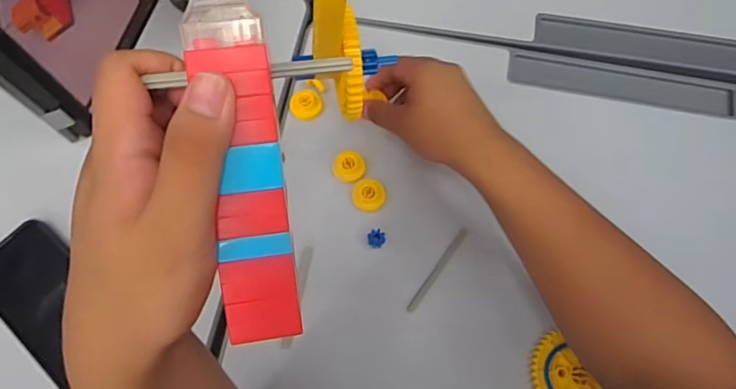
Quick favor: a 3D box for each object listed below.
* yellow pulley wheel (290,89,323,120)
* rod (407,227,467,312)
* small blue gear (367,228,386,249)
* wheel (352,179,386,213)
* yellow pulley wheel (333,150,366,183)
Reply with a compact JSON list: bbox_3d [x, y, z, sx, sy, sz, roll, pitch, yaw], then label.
[{"bbox_3d":[-0.064,-0.094,0.528,0.032,0.009,0.030,-8,72,-3],"label":"yellow pulley wheel"},{"bbox_3d":[0.066,0.070,0.486,0.008,0.004,0.095,35,75,11],"label":"rod"},{"bbox_3d":[0.008,0.042,0.485,0.016,0.013,0.016,0,71,0],"label":"small blue gear"},{"bbox_3d":[0.001,0.001,0.500,0.031,0.010,0.031,0,71,0],"label":"wheel"},{"bbox_3d":[-0.019,-0.029,0.509,0.030,0.007,0.034,17,72,5],"label":"yellow pulley wheel"}]

